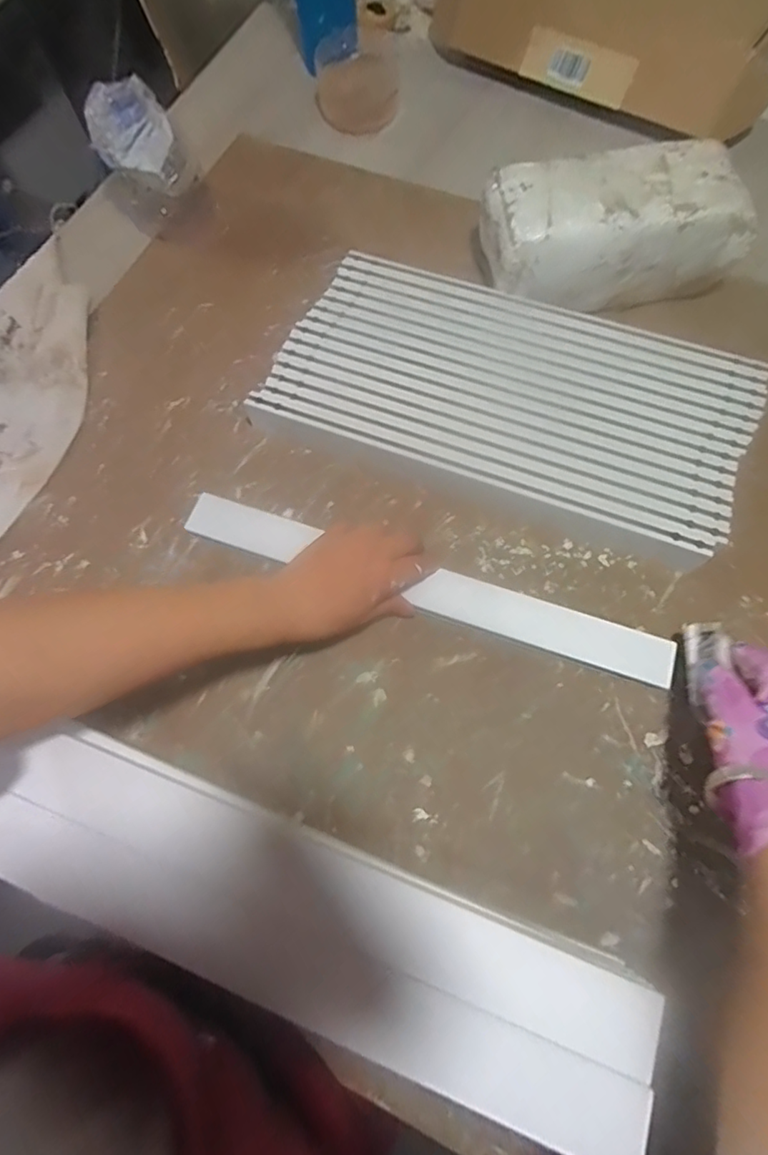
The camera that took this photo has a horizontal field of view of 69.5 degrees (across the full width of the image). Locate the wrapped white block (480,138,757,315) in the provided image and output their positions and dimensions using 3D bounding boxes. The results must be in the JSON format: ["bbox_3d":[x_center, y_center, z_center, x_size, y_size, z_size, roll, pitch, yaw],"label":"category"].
[{"bbox_3d":[0.224,-0.340,0.558,0.242,0.111,0.100,-9,69,-2],"label":"wrapped white block"}]

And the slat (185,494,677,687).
[{"bbox_3d":[0.029,0.006,0.484,0.430,0.013,0.039,18,70,10],"label":"slat"}]

